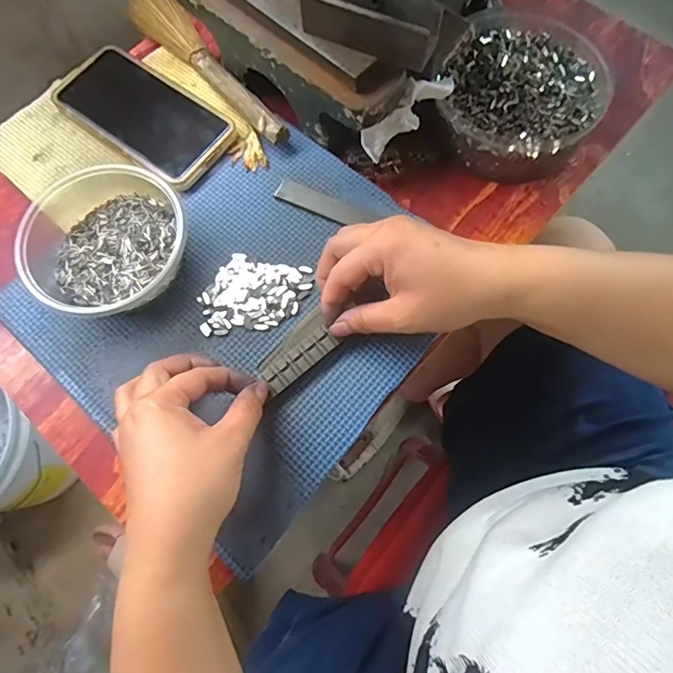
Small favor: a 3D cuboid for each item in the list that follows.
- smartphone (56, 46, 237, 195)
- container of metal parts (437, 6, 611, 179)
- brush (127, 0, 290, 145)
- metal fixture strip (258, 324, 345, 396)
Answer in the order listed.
[{"bbox_3d":[-0.164,-0.188,0.398,0.157,0.012,0.075,35,76,12],"label":"smartphone"},{"bbox_3d":[0.152,-0.199,0.385,0.126,0.044,0.147,24,74,9],"label":"container of metal parts"},{"bbox_3d":[-0.120,-0.242,0.407,0.037,0.019,0.229,-35,75,-10],"label":"brush"},{"bbox_3d":[-0.025,0.016,0.329,0.058,0.005,0.019,-38,75,-10],"label":"metal fixture strip"}]

